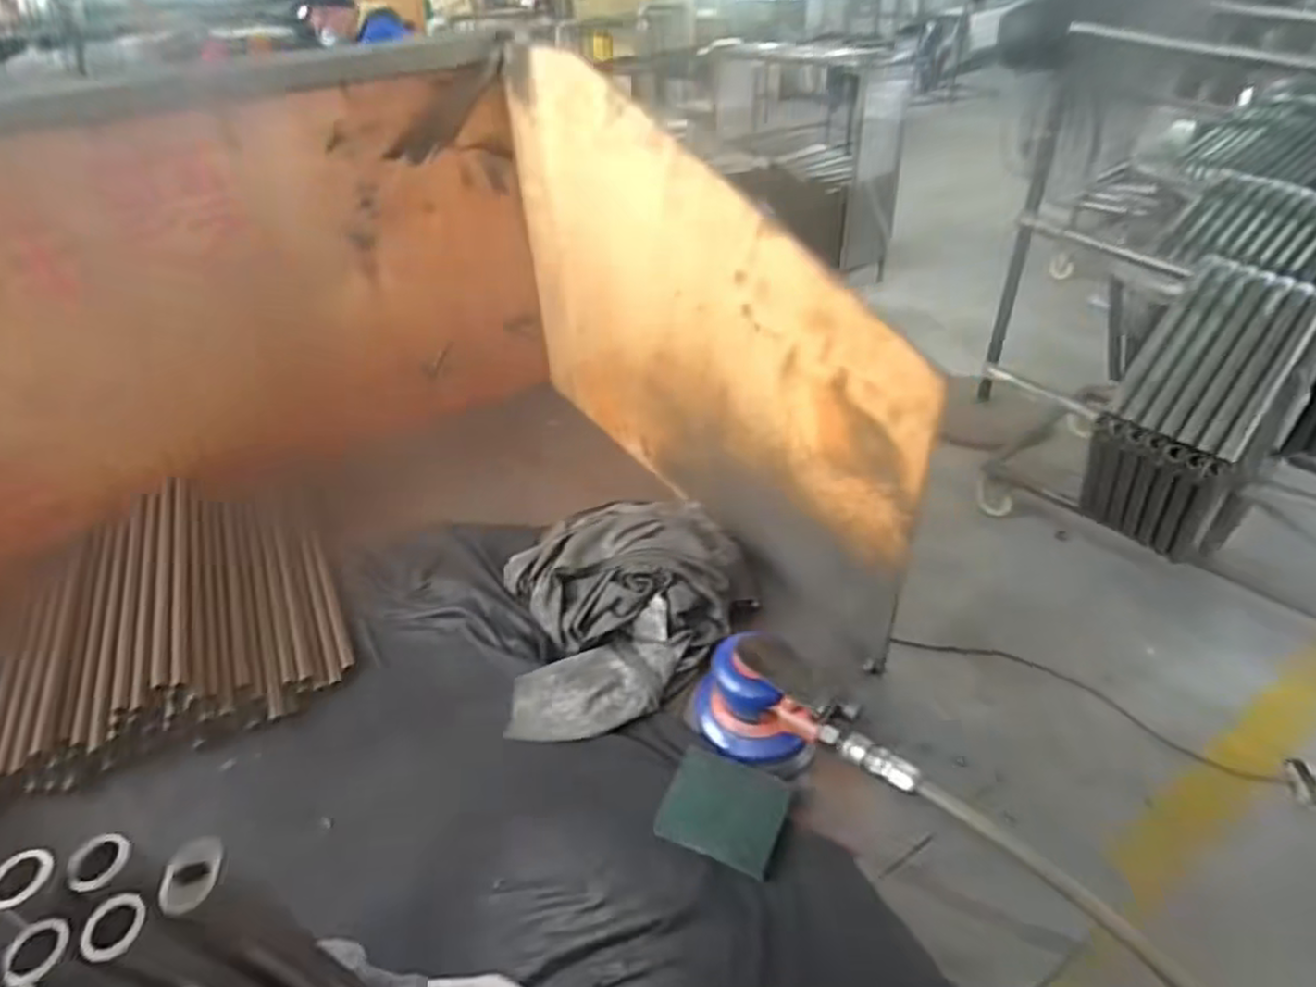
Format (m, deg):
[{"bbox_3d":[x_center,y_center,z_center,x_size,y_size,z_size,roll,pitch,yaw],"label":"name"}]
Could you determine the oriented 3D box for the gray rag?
[{"bbox_3d":[-0.029,0.090,0.694,0.249,0.074,0.277,-6,39,-7],"label":"gray rag"}]

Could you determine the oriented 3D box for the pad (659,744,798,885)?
[{"bbox_3d":[0.050,0.240,0.532,0.090,0.013,0.070,14,66,21],"label":"pad"}]

